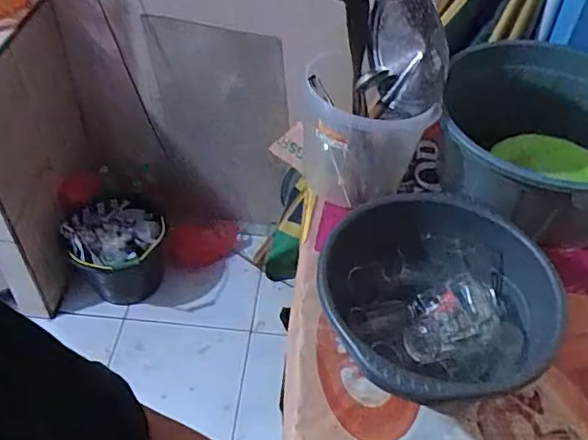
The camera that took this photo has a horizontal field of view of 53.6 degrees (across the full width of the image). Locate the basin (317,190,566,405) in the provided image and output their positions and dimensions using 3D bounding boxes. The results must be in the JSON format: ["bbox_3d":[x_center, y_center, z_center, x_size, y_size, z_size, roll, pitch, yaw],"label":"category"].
[{"bbox_3d":[0.221,0.121,0.882,0.361,0.122,0.343,2,47,-2],"label":"basin"}]

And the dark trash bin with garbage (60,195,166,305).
[{"bbox_3d":[-0.528,0.093,1.766,0.269,0.259,0.260,-9,48,-11],"label":"dark trash bin with garbage"}]

